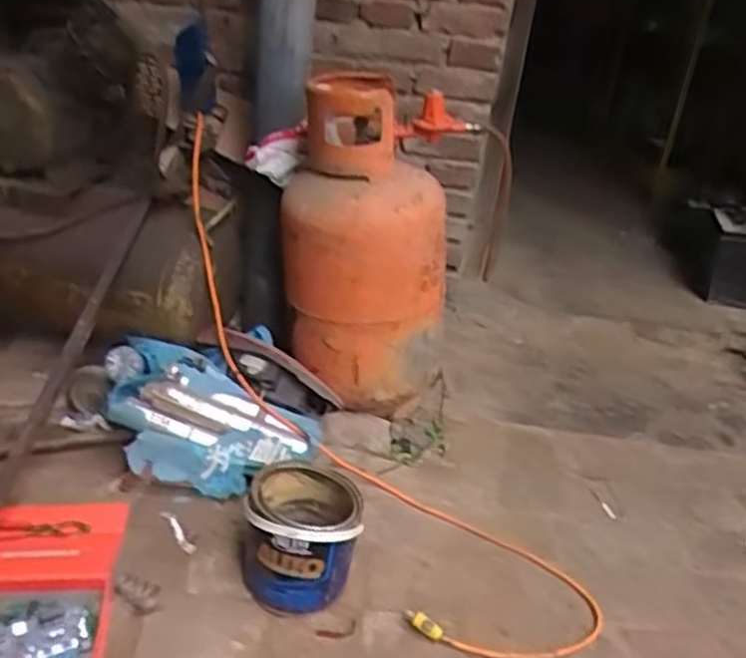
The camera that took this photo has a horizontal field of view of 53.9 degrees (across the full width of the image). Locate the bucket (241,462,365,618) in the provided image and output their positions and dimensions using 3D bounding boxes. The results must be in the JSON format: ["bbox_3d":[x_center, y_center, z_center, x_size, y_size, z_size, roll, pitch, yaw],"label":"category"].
[{"bbox_3d":[-0.110,0.310,1.114,0.176,0.171,0.192,5,26,2],"label":"bucket"}]

